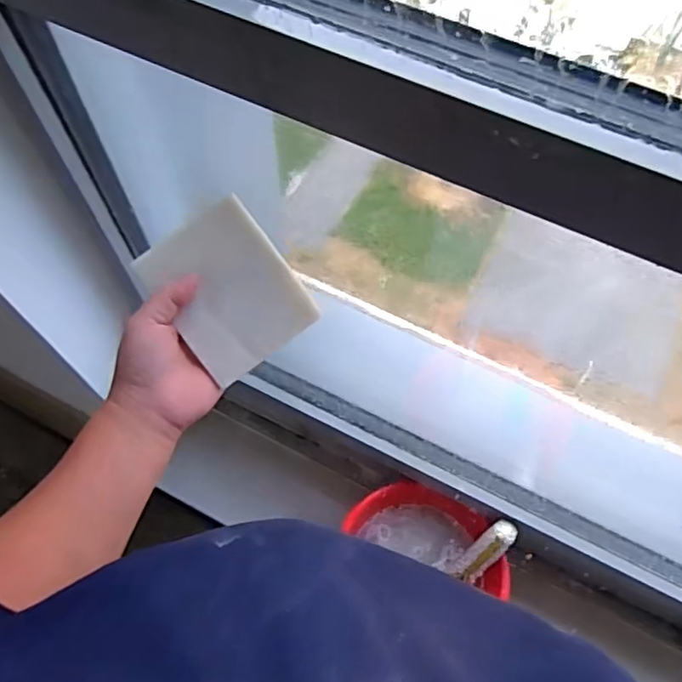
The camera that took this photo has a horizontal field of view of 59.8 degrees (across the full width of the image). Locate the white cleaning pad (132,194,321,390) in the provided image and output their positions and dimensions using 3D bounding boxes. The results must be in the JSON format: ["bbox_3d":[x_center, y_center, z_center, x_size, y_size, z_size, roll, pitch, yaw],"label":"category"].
[{"bbox_3d":[-0.086,-0.038,0.461,0.097,0.007,0.116,-37,98,-7],"label":"white cleaning pad"}]

